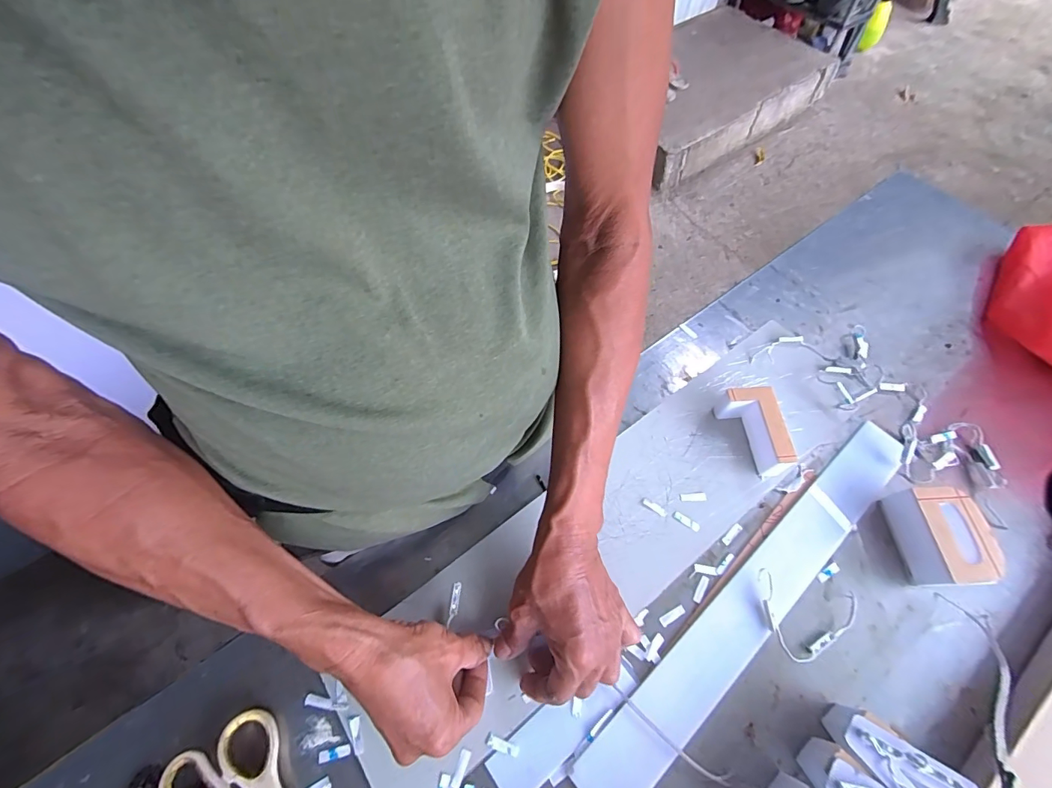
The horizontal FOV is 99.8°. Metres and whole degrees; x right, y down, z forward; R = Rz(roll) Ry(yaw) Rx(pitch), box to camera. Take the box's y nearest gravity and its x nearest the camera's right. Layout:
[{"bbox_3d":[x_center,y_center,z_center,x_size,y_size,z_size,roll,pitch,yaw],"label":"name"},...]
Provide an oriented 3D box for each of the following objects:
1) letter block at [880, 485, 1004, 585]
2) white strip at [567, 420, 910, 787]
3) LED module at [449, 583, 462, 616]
[{"bbox_3d":[0.380,0.131,0.409,0.052,0.049,0.082,-4,63,-2],"label":"letter block"},{"bbox_3d":[0.218,0.179,0.404,0.452,0.012,0.051,-38,69,-17],"label":"white strip"},{"bbox_3d":[-0.061,0.177,0.383,0.008,0.005,0.026,7,75,4],"label":"LED module"}]

